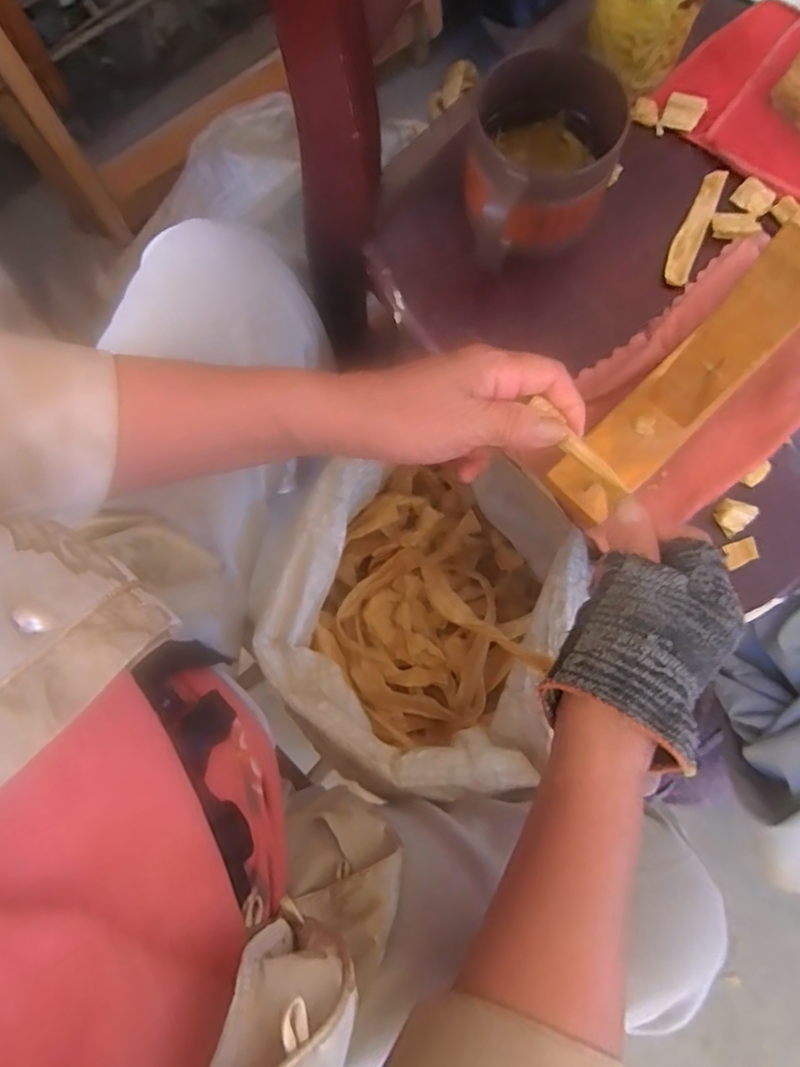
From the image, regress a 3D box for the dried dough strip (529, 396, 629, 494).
[{"bbox_3d":[0.094,-0.044,0.303,0.010,0.005,0.064,-41,76,-8],"label":"dried dough strip"}]

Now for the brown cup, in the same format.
[{"bbox_3d":[0.091,-0.243,0.380,0.092,0.067,0.135,3,80,-1],"label":"brown cup"}]

